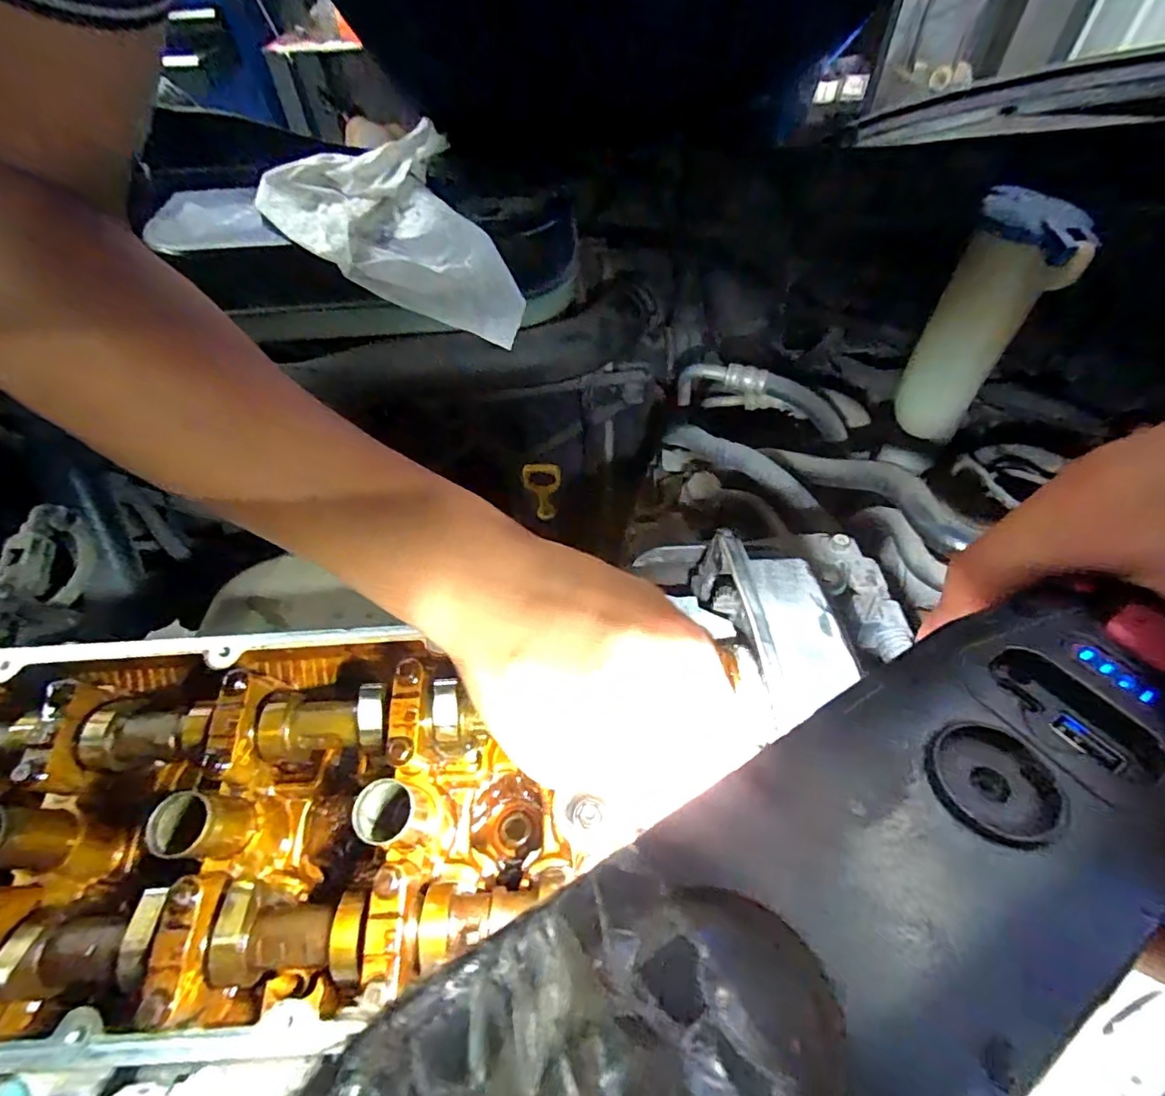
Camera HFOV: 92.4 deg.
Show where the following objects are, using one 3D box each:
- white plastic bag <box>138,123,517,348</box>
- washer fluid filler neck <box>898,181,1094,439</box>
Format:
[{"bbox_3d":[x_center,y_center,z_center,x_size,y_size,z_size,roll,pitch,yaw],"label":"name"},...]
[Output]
[{"bbox_3d":[-0.139,-0.216,0.370,0.220,0.076,0.128,20,54,1],"label":"white plastic bag"},{"bbox_3d":[0.246,-0.132,0.353,0.057,0.149,0.044,28,58,23],"label":"washer fluid filler neck"}]

